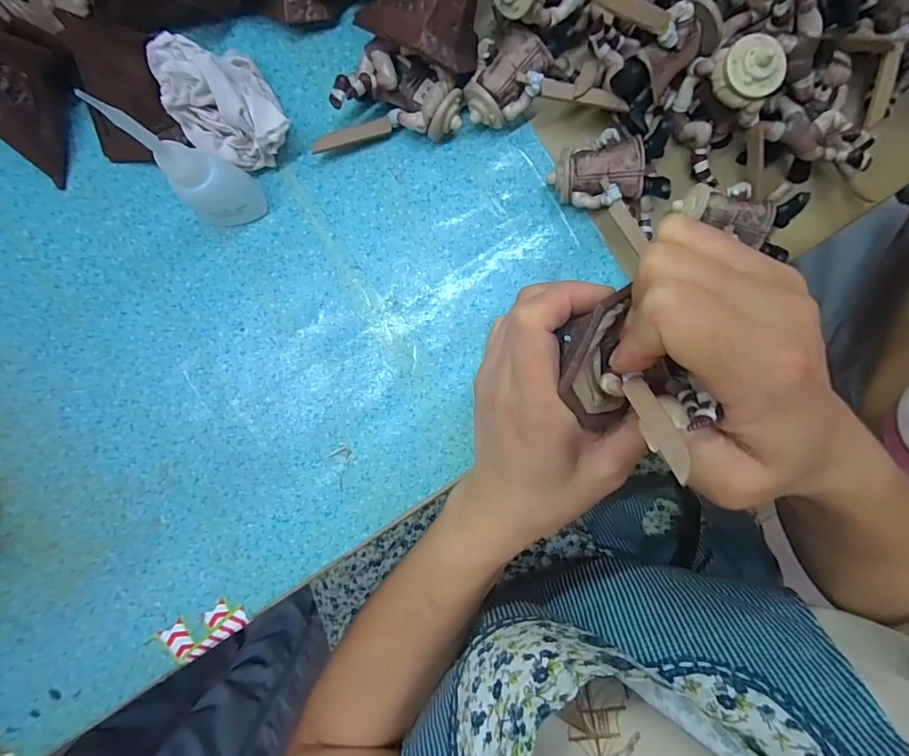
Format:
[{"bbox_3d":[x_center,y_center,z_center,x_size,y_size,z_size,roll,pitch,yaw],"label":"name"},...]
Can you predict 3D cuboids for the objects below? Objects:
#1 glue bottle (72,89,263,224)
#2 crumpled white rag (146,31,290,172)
[{"bbox_3d":[-0.124,-0.096,0.208,0.025,0.097,0.030,27,93,0],"label":"glue bottle"},{"bbox_3d":[-0.120,-0.143,0.229,0.048,0.051,0.061,-32,92,2],"label":"crumpled white rag"}]

